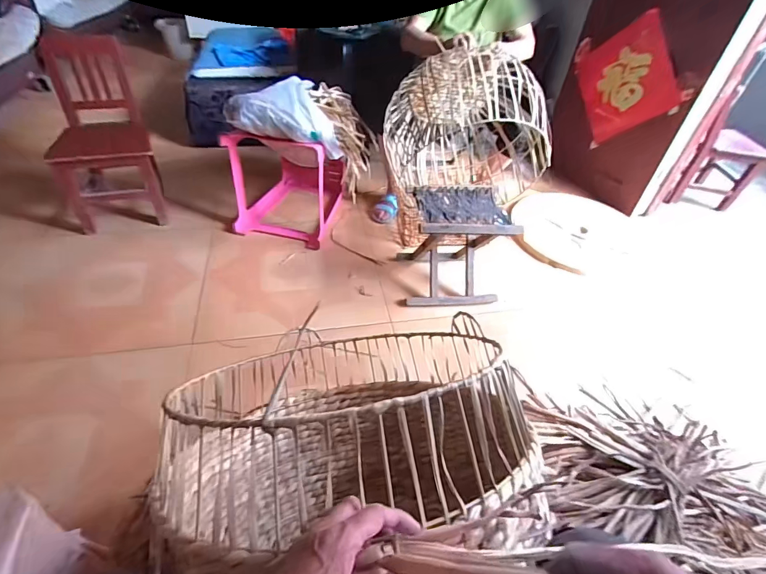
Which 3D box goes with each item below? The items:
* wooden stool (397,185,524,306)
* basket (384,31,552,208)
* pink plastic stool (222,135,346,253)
[{"bbox_3d":[0.235,-0.138,1.348,0.310,0.315,0.273,-3,44,-10],"label":"wooden stool"},{"bbox_3d":[0.341,-0.568,1.444,0.514,0.502,0.475,30,48,23],"label":"basket"},{"bbox_3d":[-0.362,-0.459,1.578,0.361,0.376,0.479,10,43,4],"label":"pink plastic stool"}]

